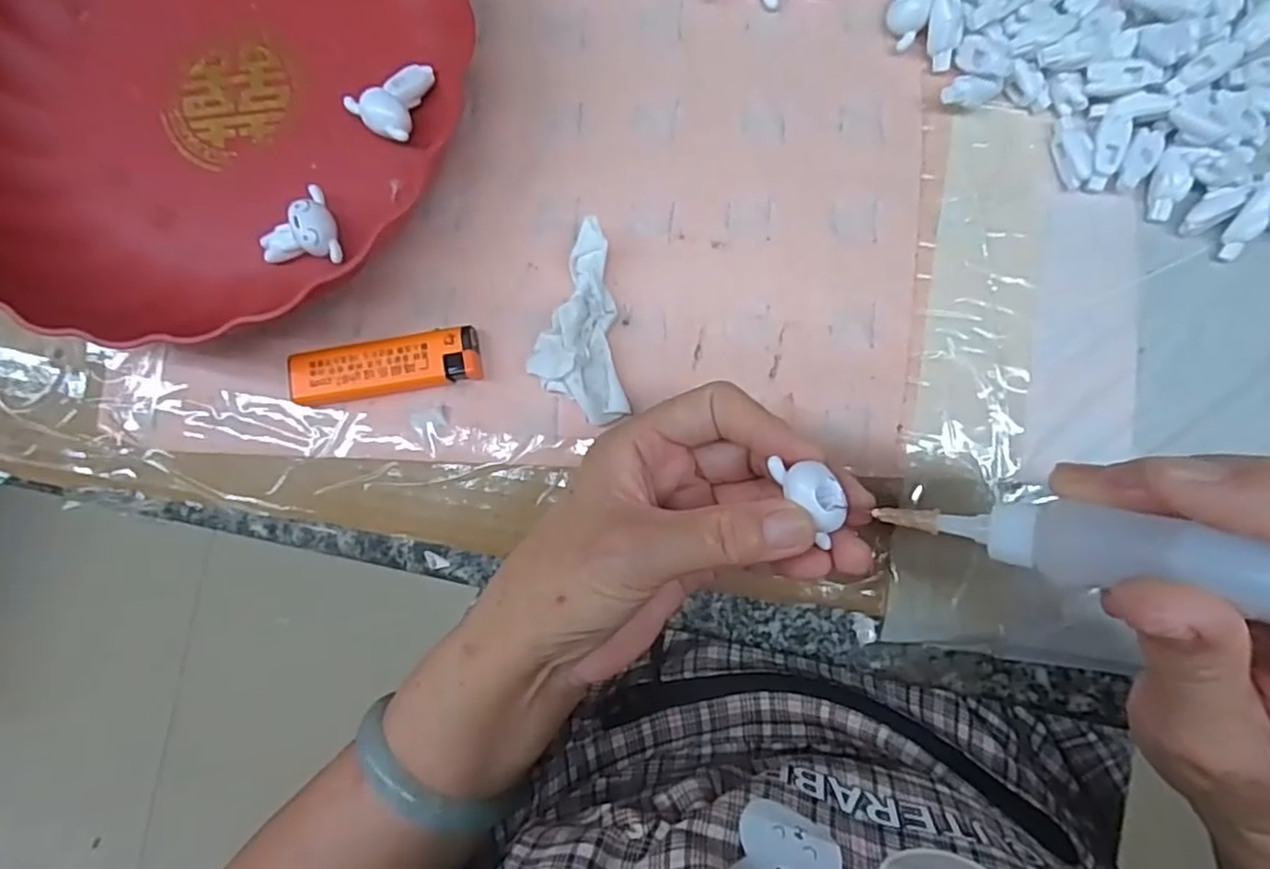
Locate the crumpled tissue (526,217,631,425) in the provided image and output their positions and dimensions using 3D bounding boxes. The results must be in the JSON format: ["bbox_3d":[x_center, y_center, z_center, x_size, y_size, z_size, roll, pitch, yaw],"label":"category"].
[{"bbox_3d":[-0.026,-0.045,0.285,0.037,0.019,0.080,-7,85,2],"label":"crumpled tissue"}]

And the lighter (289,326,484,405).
[{"bbox_3d":[-0.106,-0.029,0.292,0.079,0.016,0.023,-8,85,2],"label":"lighter"}]

